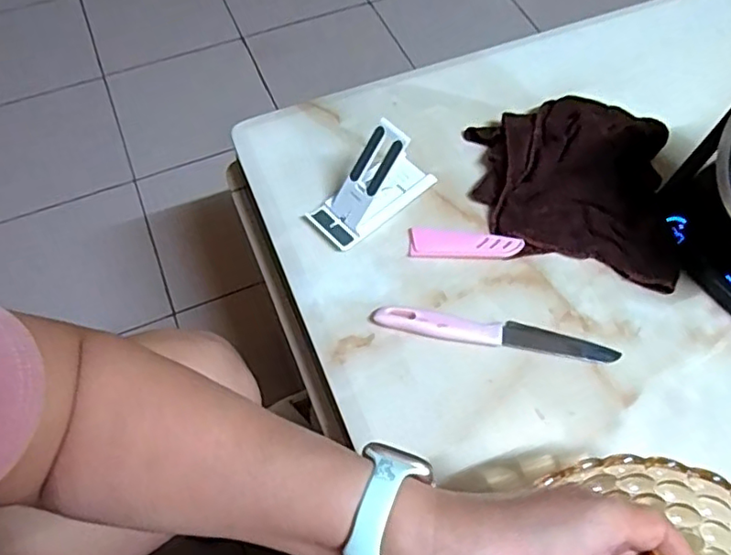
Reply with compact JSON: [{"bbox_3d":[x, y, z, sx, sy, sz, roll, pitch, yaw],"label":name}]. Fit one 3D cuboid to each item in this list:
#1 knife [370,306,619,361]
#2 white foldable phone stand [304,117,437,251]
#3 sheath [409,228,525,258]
[{"bbox_3d":[0.104,0.044,0.493,0.193,0.011,0.025,7,59,4],"label":"knife"},{"bbox_3d":[0.009,-0.088,0.534,0.113,0.073,0.048,-35,65,-19],"label":"white foldable phone stand"},{"bbox_3d":[0.088,-0.031,0.537,0.096,0.012,0.028,4,59,2],"label":"sheath"}]

